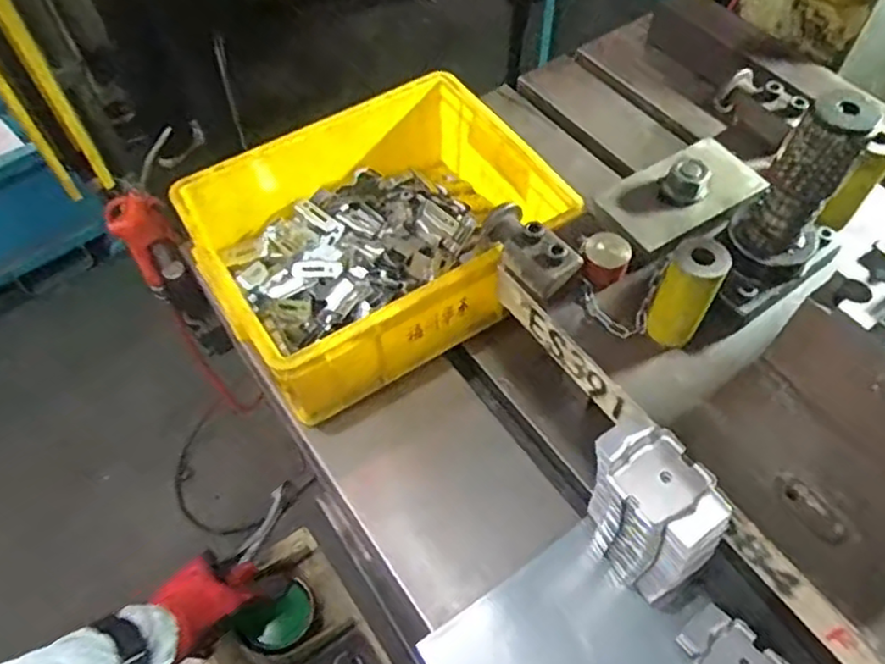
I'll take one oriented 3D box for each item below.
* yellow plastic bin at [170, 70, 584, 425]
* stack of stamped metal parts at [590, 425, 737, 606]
[{"bbox_3d":[-0.068,-0.097,0.703,0.331,0.122,0.255,-28,61,-16],"label":"yellow plastic bin"},{"bbox_3d":[0.147,0.146,0.507,0.057,0.182,0.103,-29,61,-17],"label":"stack of stamped metal parts"}]

